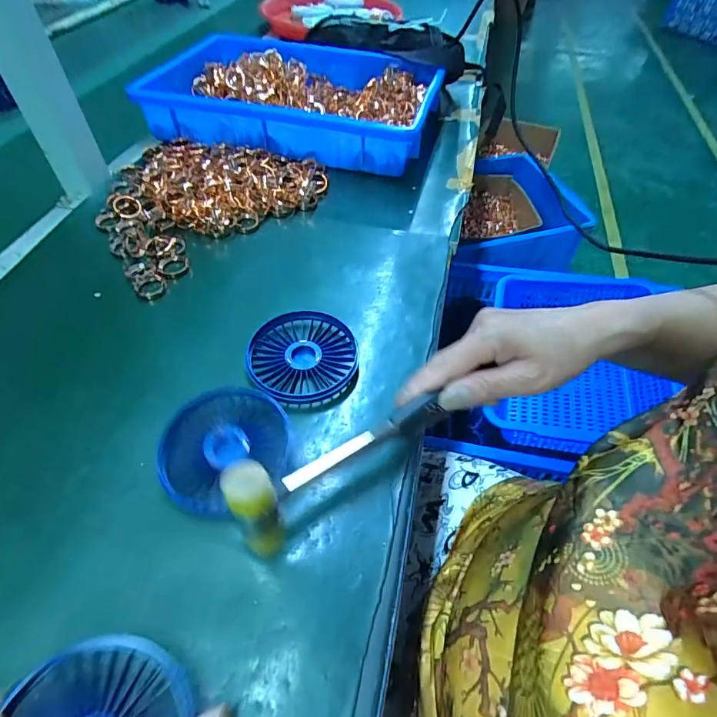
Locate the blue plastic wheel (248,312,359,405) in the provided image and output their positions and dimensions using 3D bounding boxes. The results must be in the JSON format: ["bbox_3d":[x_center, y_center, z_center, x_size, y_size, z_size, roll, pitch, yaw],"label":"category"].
[{"bbox_3d":[-0.044,-0.002,0.346,0.083,0.013,0.083,1,52,-2],"label":"blue plastic wheel"}]

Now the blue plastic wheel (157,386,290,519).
[{"bbox_3d":[-0.091,0.061,0.297,0.082,0.009,0.091,6,52,2],"label":"blue plastic wheel"}]

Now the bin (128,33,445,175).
[{"bbox_3d":[-0.081,-0.343,0.580,0.342,0.077,0.221,12,53,7],"label":"bin"}]

